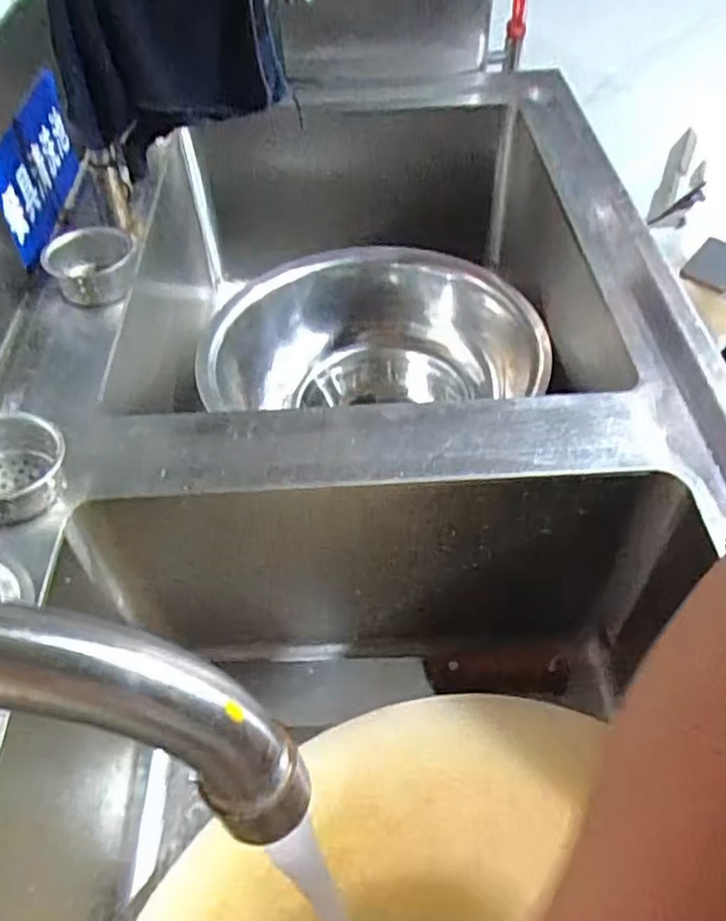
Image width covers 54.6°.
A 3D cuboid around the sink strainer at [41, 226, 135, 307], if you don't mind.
[{"bbox_3d":[-0.237,-0.172,0.614,0.077,0.037,0.079,-21,52,-16],"label":"sink strainer"}]

